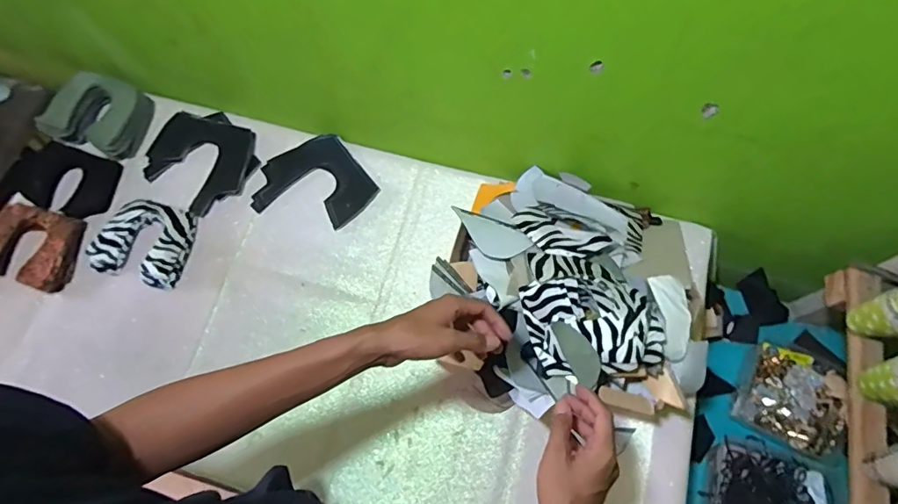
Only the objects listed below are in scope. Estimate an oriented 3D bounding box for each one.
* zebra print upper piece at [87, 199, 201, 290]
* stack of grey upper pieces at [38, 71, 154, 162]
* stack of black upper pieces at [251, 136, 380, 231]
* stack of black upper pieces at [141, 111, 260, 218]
[{"bbox_3d":[-0.514,-0.019,0.838,0.153,0.030,0.137,14,69,5],"label":"zebra print upper piece"},{"bbox_3d":[-0.635,-0.249,0.894,0.161,0.057,0.136,9,69,3],"label":"stack of grey upper pieces"},{"bbox_3d":[-0.247,-0.115,0.885,0.190,0.014,0.187,-36,73,-13],"label":"stack of black upper pieces"},{"bbox_3d":[-0.447,-0.171,0.893,0.184,0.019,0.176,30,71,11],"label":"stack of black upper pieces"}]

